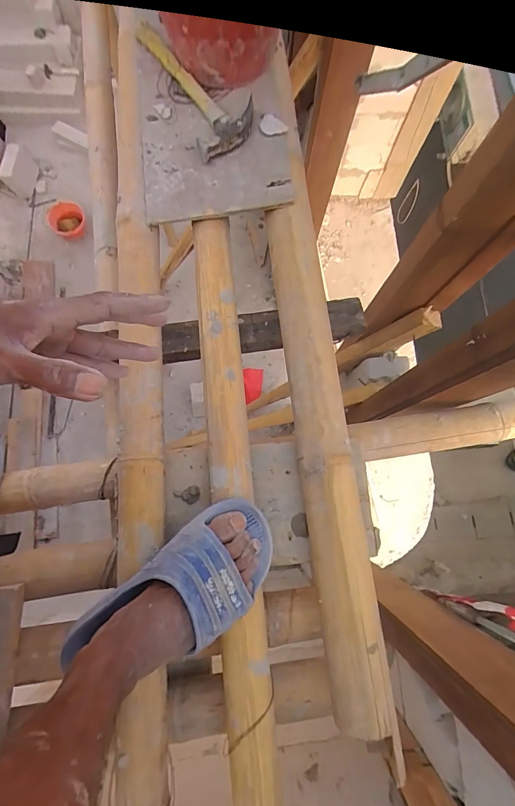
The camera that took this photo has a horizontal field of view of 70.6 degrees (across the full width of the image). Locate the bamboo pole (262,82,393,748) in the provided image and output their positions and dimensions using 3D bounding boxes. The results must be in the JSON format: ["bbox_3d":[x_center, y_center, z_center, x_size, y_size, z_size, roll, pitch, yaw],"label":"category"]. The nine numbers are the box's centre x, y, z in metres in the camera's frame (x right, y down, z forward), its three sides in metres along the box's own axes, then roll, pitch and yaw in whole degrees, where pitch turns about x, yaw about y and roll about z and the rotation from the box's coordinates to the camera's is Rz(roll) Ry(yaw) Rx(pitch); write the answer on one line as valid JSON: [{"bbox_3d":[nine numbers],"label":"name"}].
[{"bbox_3d":[0.078,-0.013,0.467,0.075,0.073,0.765,-5,76,-3],"label":"bamboo pole"}]

